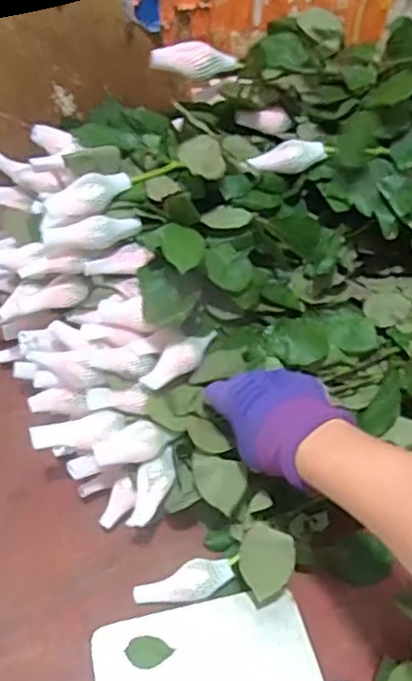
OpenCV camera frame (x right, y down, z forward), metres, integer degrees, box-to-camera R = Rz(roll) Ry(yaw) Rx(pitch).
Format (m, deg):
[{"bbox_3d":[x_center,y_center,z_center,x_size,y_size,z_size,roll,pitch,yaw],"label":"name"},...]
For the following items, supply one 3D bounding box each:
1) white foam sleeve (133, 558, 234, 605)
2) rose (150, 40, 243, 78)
[{"bbox_3d":[-0.019,0.211,0.561,0.083,0.027,0.029,-13,49,-15],"label":"white foam sleeve"},{"bbox_3d":[-0.011,-0.279,0.645,0.088,0.025,0.026,-3,47,-7],"label":"rose"}]

